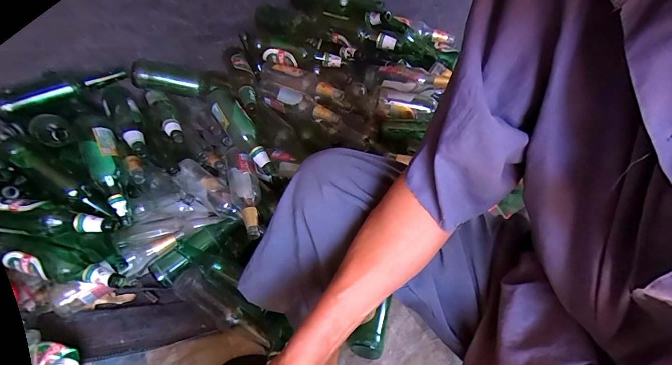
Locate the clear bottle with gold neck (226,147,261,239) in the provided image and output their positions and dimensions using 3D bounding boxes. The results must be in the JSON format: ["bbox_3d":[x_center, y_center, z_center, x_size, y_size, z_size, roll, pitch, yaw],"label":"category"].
[{"bbox_3d":[-0.211,0.020,0.760,0.065,0.082,0.235,-12,46,-17],"label":"clear bottle with gold neck"}]

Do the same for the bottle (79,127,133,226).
[{"bbox_3d":[-0.483,-0.012,0.688,0.067,0.056,0.216,-21,77,-24],"label":"bottle"}]

